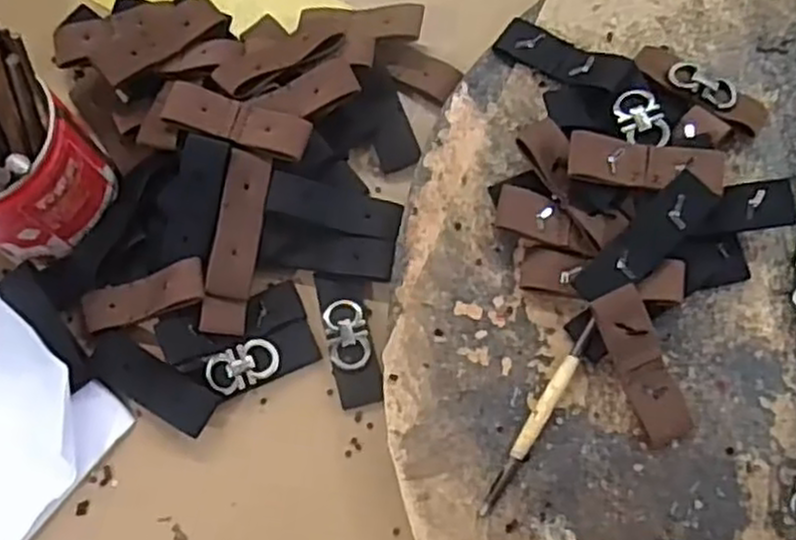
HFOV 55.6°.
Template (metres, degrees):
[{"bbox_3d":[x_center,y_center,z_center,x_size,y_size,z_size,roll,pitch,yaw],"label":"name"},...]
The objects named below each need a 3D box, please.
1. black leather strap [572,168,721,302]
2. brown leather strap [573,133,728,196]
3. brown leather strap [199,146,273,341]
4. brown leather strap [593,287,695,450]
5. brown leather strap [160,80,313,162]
[{"bbox_3d":[0.098,-0.012,0.297,0.065,0.005,0.019,-44,74,0],"label":"black leather strap"},{"bbox_3d":[0.100,-0.043,0.307,0.061,0.009,0.021,7,72,4],"label":"brown leather strap"},{"bbox_3d":[-0.069,-0.011,0.323,0.018,0.006,0.078,9,86,5],"label":"brown leather strap"},{"bbox_3d":[0.095,0.037,0.293,0.020,0.007,0.061,-24,94,-6],"label":"brown leather strap"},{"bbox_3d":[-0.070,-0.064,0.330,0.063,0.012,0.021,14,73,7],"label":"brown leather strap"}]

